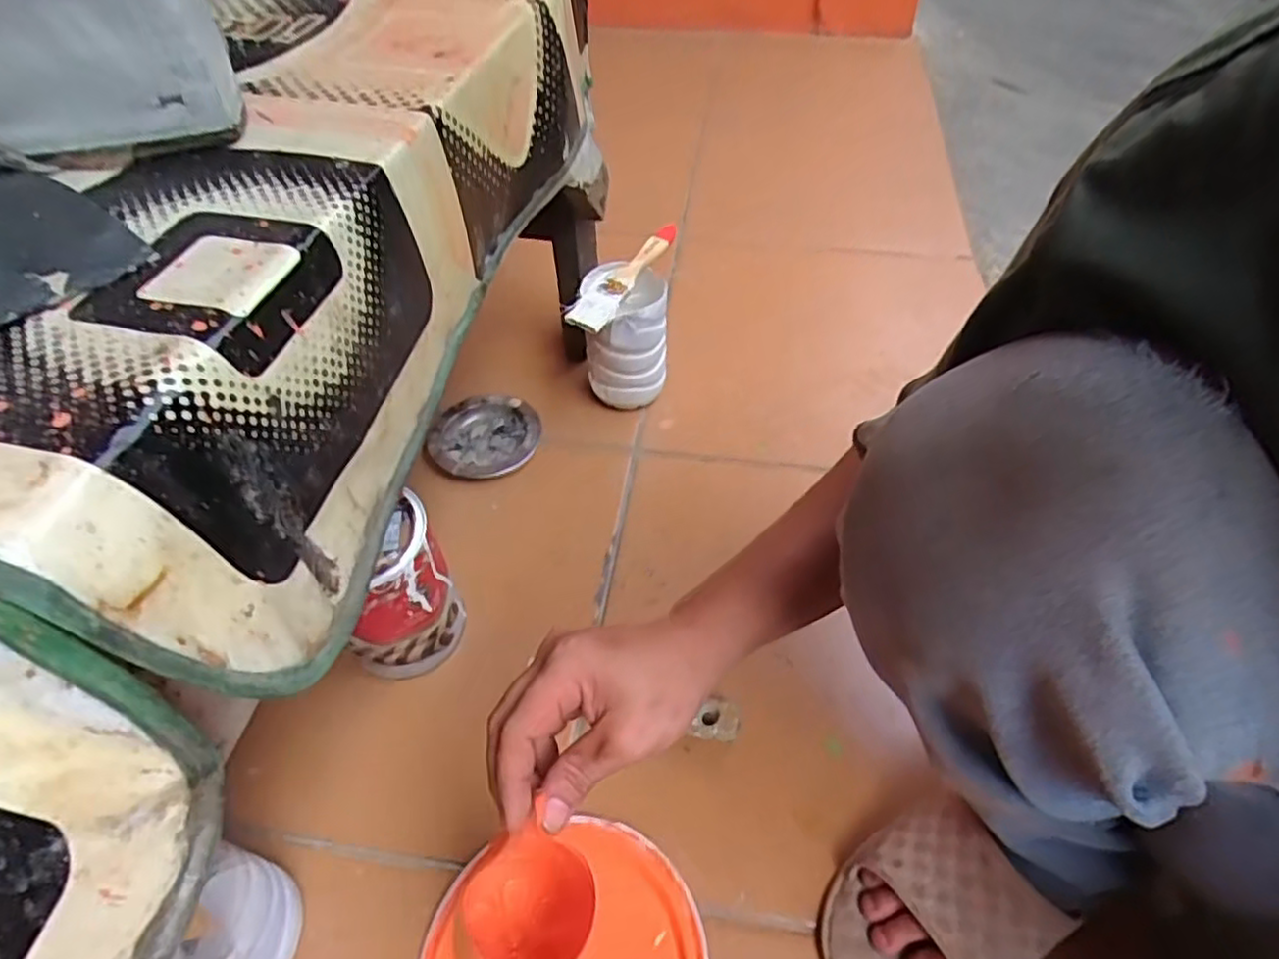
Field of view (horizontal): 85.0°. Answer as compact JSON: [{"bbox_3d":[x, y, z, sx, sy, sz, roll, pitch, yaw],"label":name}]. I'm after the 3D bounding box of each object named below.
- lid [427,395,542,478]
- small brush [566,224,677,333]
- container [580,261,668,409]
[{"bbox_3d":[-0.159,-0.046,0.714,0.107,0.012,0.108,0,51,0],"label":"lid"},{"bbox_3d":[-0.015,-0.199,0.677,0.032,0.022,0.155,21,54,19],"label":"small brush"},{"bbox_3d":[-0.014,-0.145,0.722,0.087,0.131,0.091,-7,51,-5],"label":"container"}]

